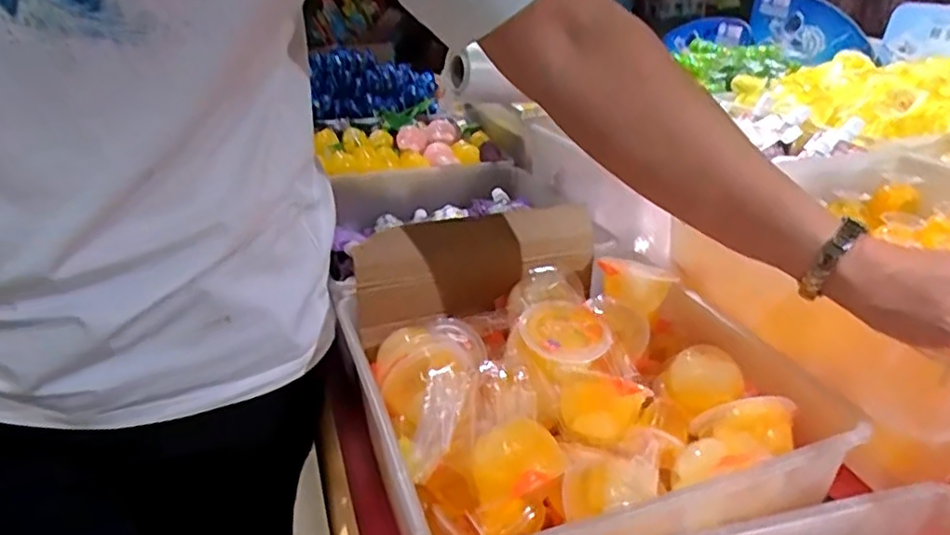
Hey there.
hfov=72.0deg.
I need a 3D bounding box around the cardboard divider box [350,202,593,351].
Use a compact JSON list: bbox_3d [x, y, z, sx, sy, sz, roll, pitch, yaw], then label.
[{"bbox_3d":[0.005,0.001,0.597,0.230,0.094,0.046,-10,29,-18],"label":"cardboard divider box"}]

